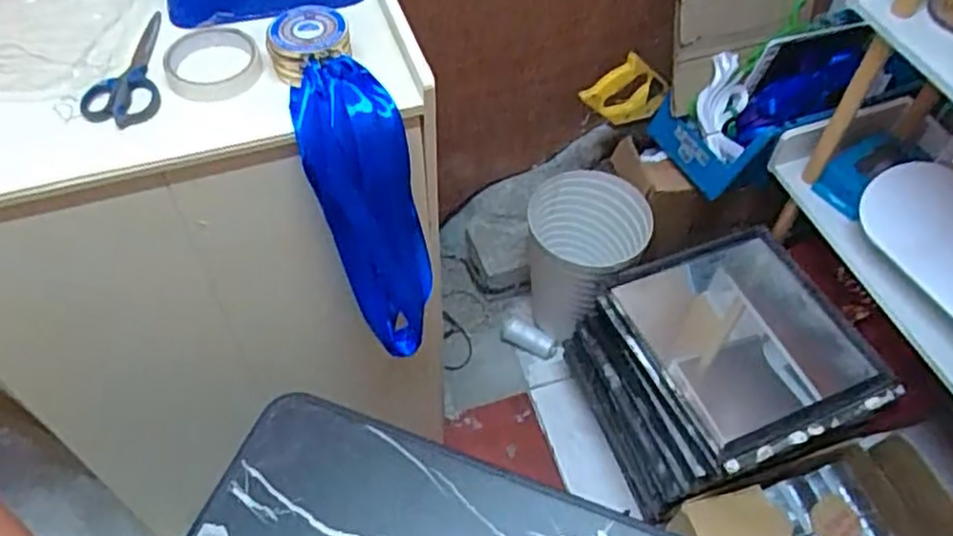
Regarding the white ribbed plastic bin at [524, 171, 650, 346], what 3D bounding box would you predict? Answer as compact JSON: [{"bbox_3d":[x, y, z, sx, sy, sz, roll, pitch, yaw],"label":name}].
[{"bbox_3d":[0.188,-0.017,1.321,0.206,0.282,0.206,0,54,0],"label":"white ribbed plastic bin"}]

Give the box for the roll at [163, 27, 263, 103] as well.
[{"bbox_3d":[-0.252,-0.198,0.696,0.087,0.016,0.098,-8,55,-7],"label":"roll"}]

